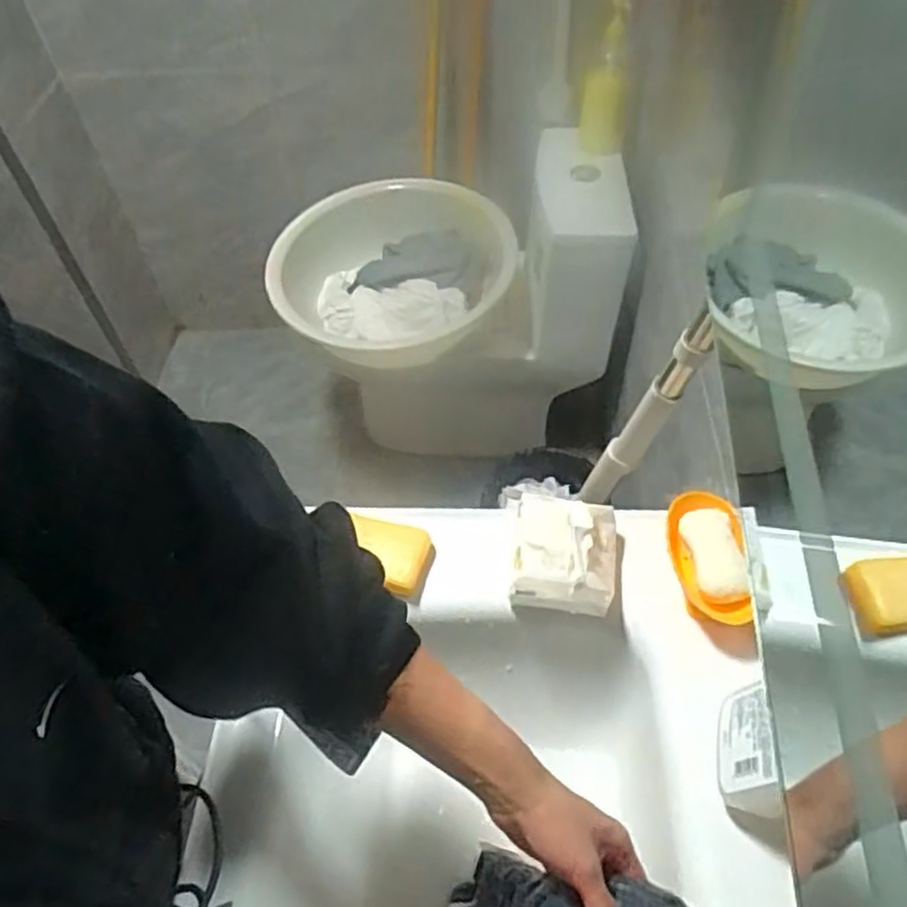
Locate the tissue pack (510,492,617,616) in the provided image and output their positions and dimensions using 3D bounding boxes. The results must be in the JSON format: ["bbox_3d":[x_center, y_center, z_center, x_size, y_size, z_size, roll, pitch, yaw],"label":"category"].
[{"bbox_3d":[0.101,0.086,0.657,0.091,0.044,0.100,8,54,10],"label":"tissue pack"}]

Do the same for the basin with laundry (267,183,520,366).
[{"bbox_3d":[-0.120,-0.354,1.424,0.457,0.120,0.439,-2,53,3],"label":"basin with laundry"}]

